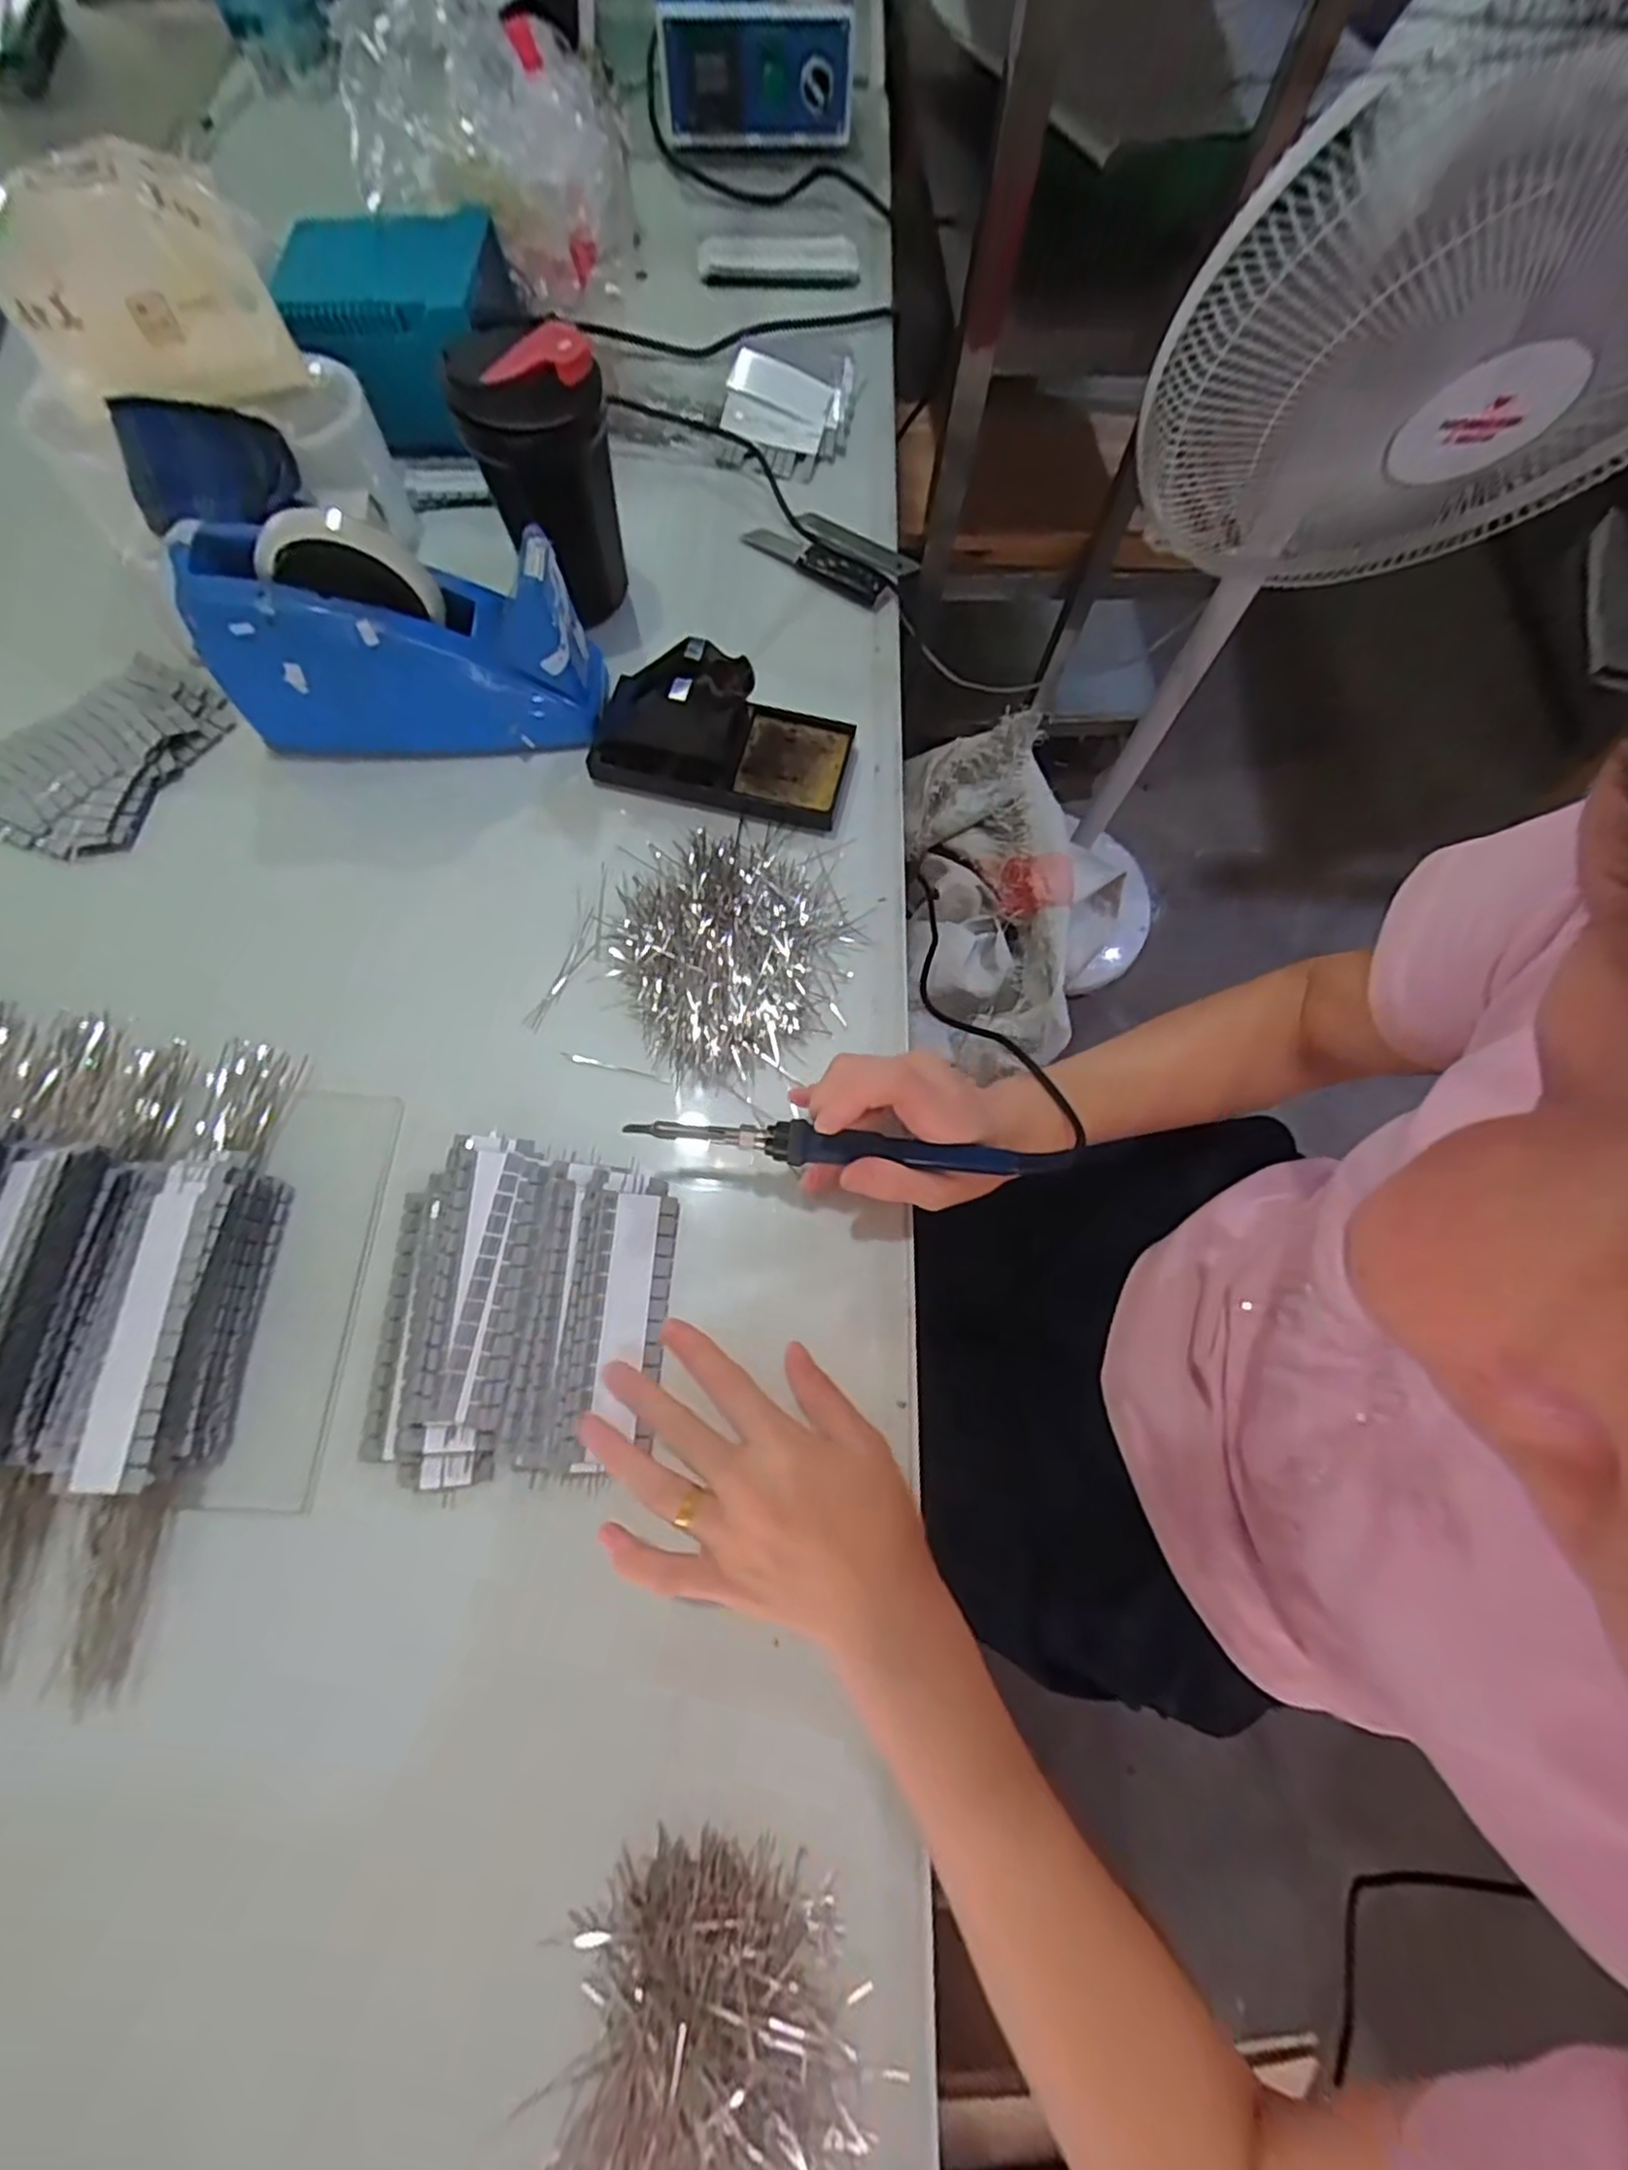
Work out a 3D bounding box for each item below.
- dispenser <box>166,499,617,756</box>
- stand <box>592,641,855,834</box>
[{"bbox_3d":[-0.241,-0.261,0.441,0.206,0.116,0.069,-5,72,-5],"label":"dispenser"},{"bbox_3d":[-0.061,-0.221,0.455,0.158,0.069,0.074,12,71,1],"label":"stand"}]

